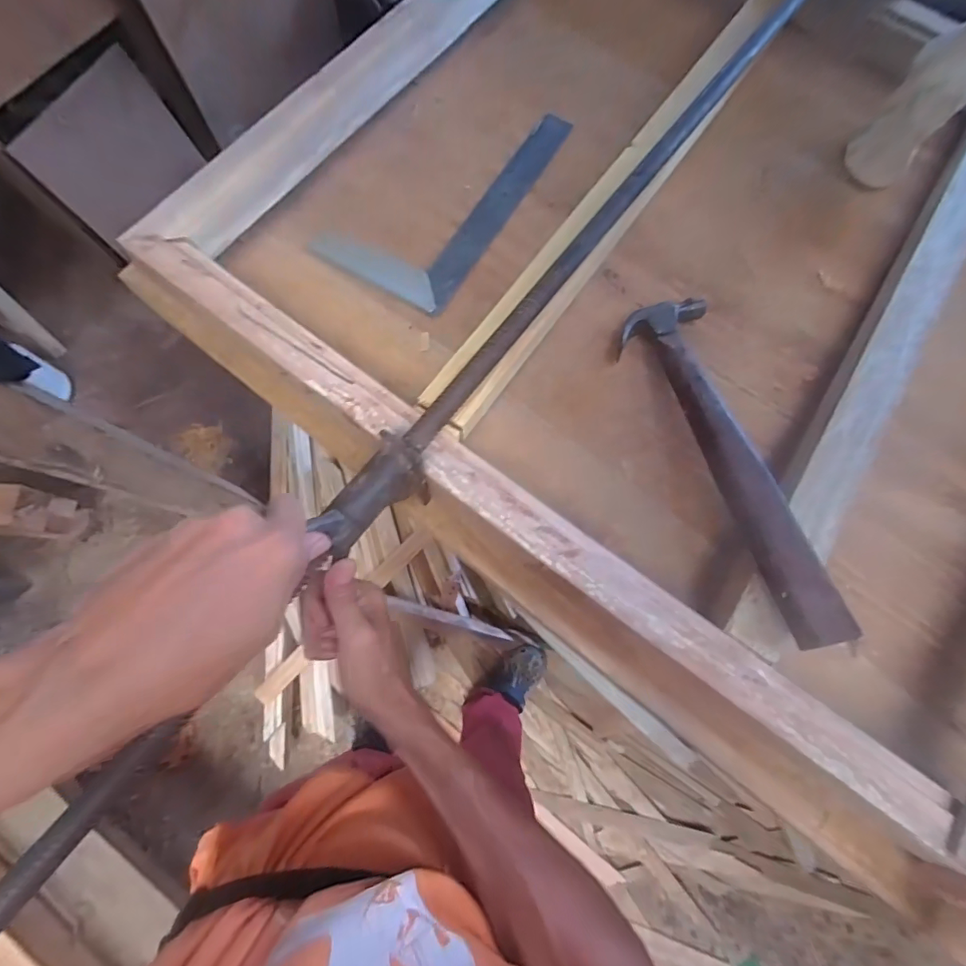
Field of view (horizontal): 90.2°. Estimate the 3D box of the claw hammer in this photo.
[{"bbox_3d":[0.198,-0.032,0.400,0.083,0.027,0.325,-9,60,-5],"label":"claw hammer"}]

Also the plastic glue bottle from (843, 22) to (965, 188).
[{"bbox_3d":[0.445,-0.385,0.482,0.063,0.156,0.065,39,76,9],"label":"plastic glue bottle"}]

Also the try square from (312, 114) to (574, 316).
[{"bbox_3d":[-0.036,-0.328,0.530,0.151,0.006,0.303,30,75,6],"label":"try square"}]

